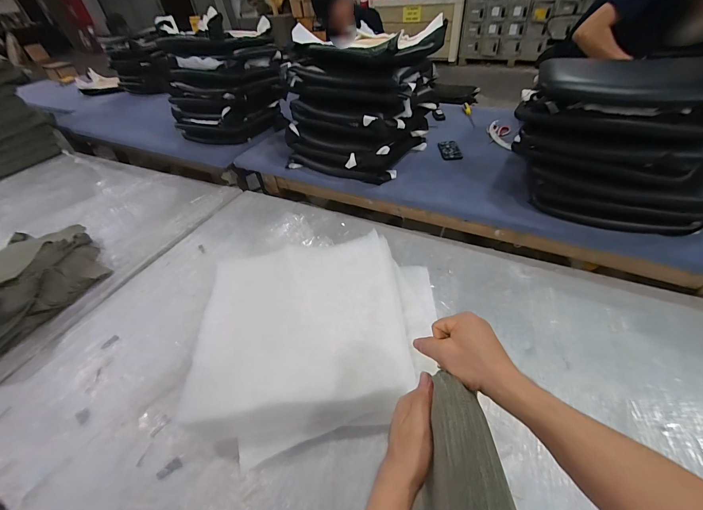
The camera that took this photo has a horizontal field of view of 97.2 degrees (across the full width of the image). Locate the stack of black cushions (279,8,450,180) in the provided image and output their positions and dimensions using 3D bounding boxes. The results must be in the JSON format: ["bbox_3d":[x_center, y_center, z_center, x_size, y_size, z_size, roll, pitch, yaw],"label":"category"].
[{"bbox_3d":[0.026,-0.648,1.302,0.553,0.418,0.549,20,50,25],"label":"stack of black cushions"}]

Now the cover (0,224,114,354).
[{"bbox_3d":[-1.109,0.119,1.033,0.308,0.186,0.611,9,46,16],"label":"cover"}]

